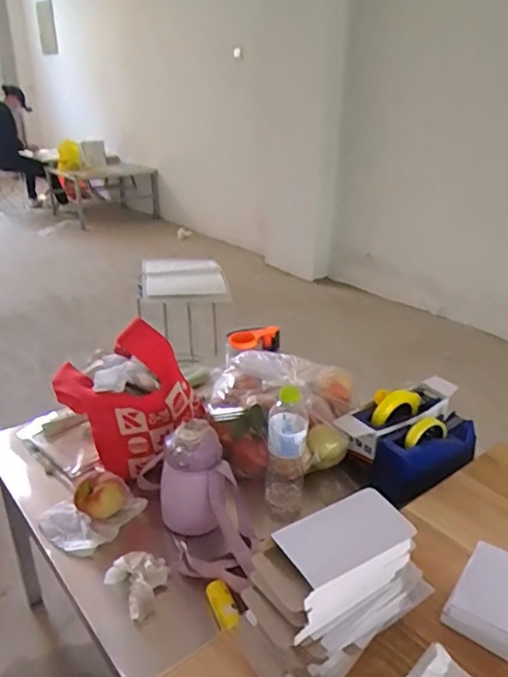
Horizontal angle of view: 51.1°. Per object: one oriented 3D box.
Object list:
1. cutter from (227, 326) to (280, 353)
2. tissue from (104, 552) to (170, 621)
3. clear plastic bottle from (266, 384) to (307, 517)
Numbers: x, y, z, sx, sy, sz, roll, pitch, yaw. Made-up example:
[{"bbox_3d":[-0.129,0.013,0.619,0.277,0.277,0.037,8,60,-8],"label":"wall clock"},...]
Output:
[{"bbox_3d":[0.001,0.003,1.456,0.146,0.069,0.057,-1,25,-4],"label":"cutter"},{"bbox_3d":[-0.164,0.346,0.770,0.088,0.028,0.079,23,33,39],"label":"tissue"},{"bbox_3d":[0.055,0.191,0.897,0.069,0.233,0.065,2,25,3],"label":"clear plastic bottle"}]

